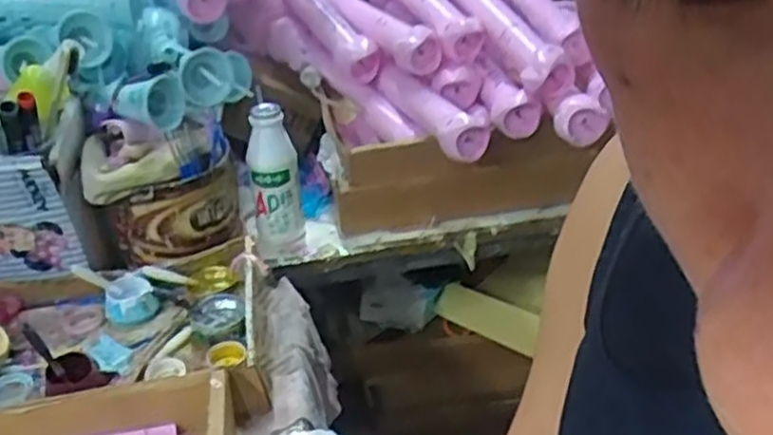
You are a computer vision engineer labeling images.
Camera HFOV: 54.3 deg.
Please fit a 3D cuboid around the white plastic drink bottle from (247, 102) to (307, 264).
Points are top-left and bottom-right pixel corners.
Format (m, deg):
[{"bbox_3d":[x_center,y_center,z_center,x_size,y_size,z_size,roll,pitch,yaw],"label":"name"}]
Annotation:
[{"bbox_3d":[-0.113,-0.035,0.768,0.048,0.150,0.053,-6,31,-4],"label":"white plastic drink bottle"}]

